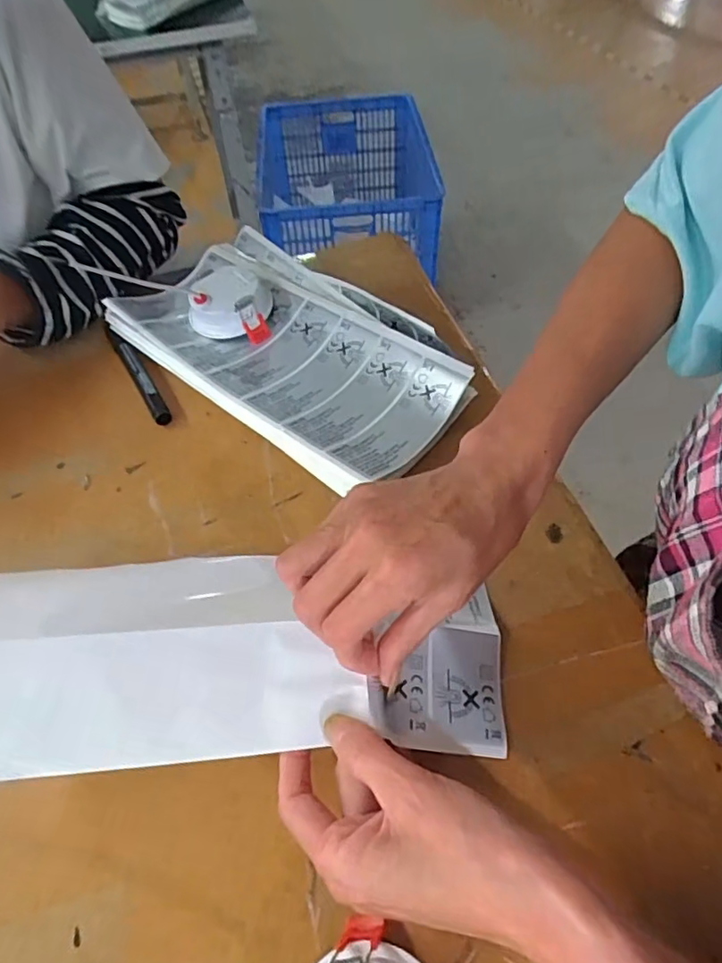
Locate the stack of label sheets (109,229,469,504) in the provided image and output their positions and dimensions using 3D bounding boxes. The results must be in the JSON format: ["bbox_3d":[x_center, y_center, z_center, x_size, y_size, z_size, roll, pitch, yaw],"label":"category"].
[{"bbox_3d":[-0.057,-0.107,0.475,0.294,0.047,0.154,35,62,26],"label":"stack of label sheets"}]

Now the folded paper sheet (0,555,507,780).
[{"bbox_3d":[-0.066,0.087,0.317,0.286,0.025,0.120,0,48,-7],"label":"folded paper sheet"}]

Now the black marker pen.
[{"bbox_3d":[-0.190,-0.095,0.491,0.014,0.014,0.134,-27,56,-17],"label":"black marker pen"}]

